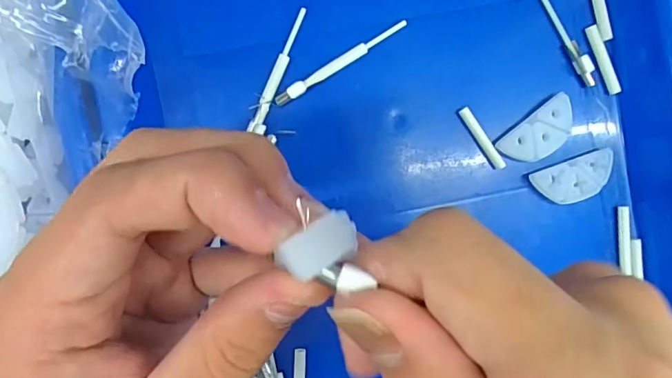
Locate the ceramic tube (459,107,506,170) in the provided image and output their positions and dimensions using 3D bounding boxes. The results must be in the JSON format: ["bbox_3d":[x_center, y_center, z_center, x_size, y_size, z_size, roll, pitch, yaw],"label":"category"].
[{"bbox_3d":[0.069,-0.024,0.231,0.005,0.004,0.033,-34,94,-1],"label":"ceramic tube"}]

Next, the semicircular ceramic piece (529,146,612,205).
[{"bbox_3d":[0.113,-0.004,0.232,0.038,0.004,0.020,-19,94,-2],"label":"semicircular ceramic piece"}]

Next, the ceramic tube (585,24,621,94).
[{"bbox_3d":[0.126,-0.061,0.234,0.006,0.004,0.033,-21,94,-2],"label":"ceramic tube"}]

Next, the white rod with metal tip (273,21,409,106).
[{"bbox_3d":[0.003,-0.058,0.225,0.068,0.007,0.006,-32,94,-1],"label":"white rod with metal tip"}]

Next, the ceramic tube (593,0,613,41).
[{"bbox_3d":[0.123,-0.087,0.233,0.005,0.004,0.034,-15,94,-3],"label":"ceramic tube"}]

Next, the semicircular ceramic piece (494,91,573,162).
[{"bbox_3d":[0.096,-0.026,0.231,0.038,0.004,0.019,-39,94,-1],"label":"semicircular ceramic piece"}]

